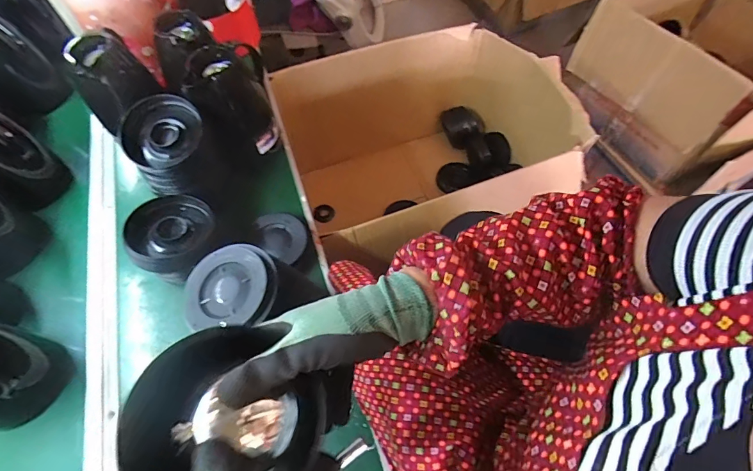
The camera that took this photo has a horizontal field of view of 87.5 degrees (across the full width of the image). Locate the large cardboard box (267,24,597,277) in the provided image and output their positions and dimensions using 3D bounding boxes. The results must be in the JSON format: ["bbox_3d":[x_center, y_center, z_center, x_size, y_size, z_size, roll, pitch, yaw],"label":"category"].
[{"bbox_3d":[0.122,-0.183,1.010,0.715,0.364,0.570,-15,61,-6],"label":"large cardboard box"}]

